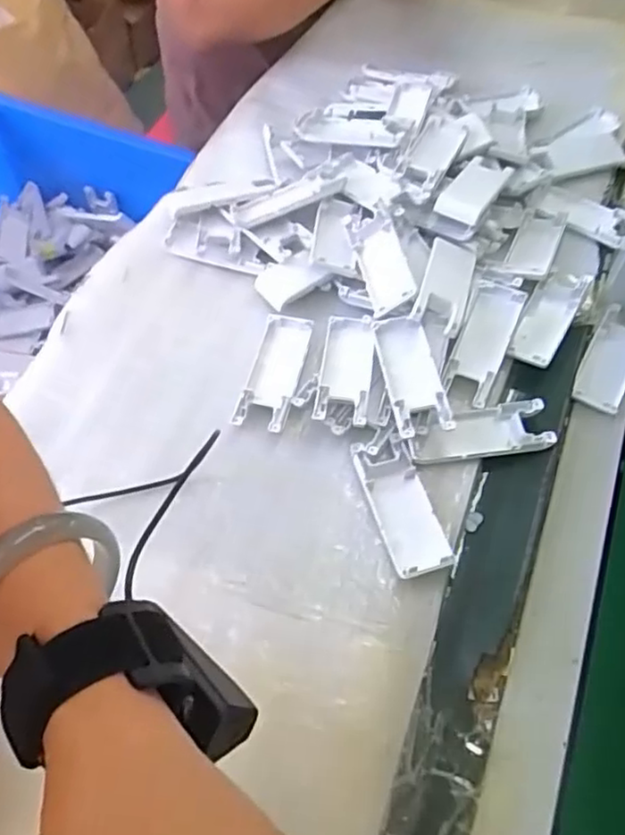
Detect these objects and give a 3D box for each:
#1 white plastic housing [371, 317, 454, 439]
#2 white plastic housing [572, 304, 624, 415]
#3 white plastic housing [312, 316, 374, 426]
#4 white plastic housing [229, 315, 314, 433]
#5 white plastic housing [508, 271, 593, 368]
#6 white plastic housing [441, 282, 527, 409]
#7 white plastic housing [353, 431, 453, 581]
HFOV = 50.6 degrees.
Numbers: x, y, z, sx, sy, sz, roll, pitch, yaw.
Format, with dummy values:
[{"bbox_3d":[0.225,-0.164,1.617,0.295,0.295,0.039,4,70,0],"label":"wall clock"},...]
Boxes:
[{"bbox_3d":[0.074,-0.030,0.502,0.039,0.022,0.104,-7,58,-4],"label":"white plastic housing"},{"bbox_3d":[0.241,-0.047,0.533,0.039,0.009,0.102,27,62,17],"label":"white plastic housing"},{"bbox_3d":[0.026,-0.038,0.510,0.039,0.017,0.104,6,58,4],"label":"white plastic housing"},{"bbox_3d":[-0.029,-0.038,0.518,0.040,0.009,0.104,12,58,8],"label":"white plastic housing"},{"bbox_3d":[0.198,-0.088,0.549,0.038,0.011,0.109,25,61,16],"label":"white plastic housing"},{"bbox_3d":[0.137,-0.062,0.528,0.038,0.021,0.101,20,60,13],"label":"white plastic housing"},{"bbox_3d":[0.062,0.059,0.457,0.040,0.014,0.103,-15,59,-9],"label":"white plastic housing"}]

